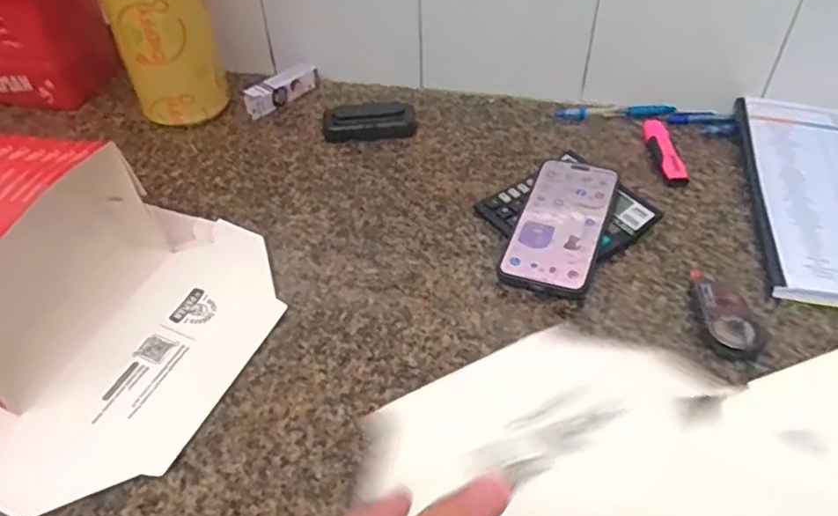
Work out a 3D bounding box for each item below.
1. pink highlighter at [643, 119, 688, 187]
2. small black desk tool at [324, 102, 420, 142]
[{"bbox_3d":[0.264,-0.116,0.677,0.022,0.014,0.104,-4,46,0],"label":"pink highlighter"},{"bbox_3d":[-0.058,-0.160,0.727,0.107,0.020,0.045,-7,46,-3],"label":"small black desk tool"}]

